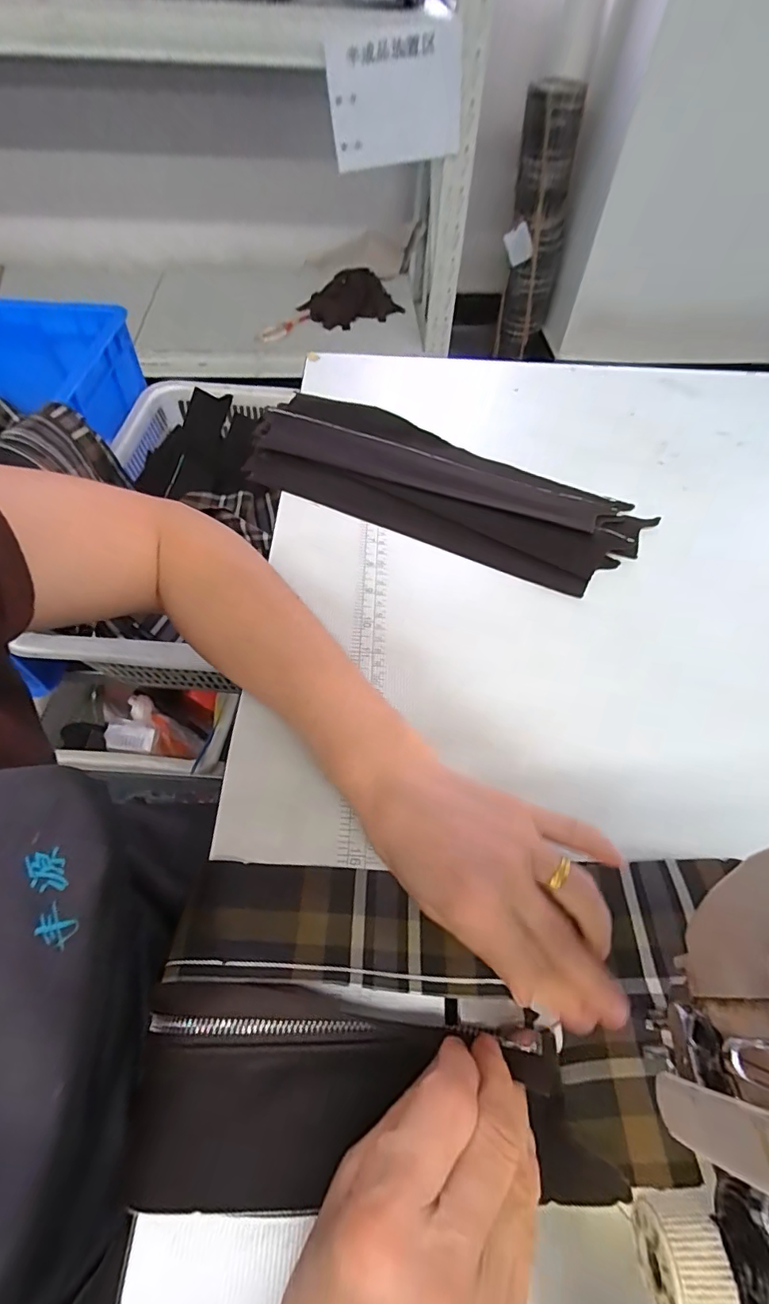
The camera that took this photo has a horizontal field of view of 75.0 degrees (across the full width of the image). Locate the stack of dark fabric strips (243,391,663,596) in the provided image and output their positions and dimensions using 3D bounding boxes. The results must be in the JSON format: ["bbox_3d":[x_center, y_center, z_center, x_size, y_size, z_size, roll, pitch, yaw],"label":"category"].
[{"bbox_3d":[0.039,-0.139,0.415,0.324,0.011,0.122,25,60,14],"label":"stack of dark fabric strips"}]

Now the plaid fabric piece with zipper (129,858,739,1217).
[{"bbox_3d":[0.031,0.156,0.222,0.262,0.019,0.119,0,57,-2],"label":"plaid fabric piece with zipper"}]

